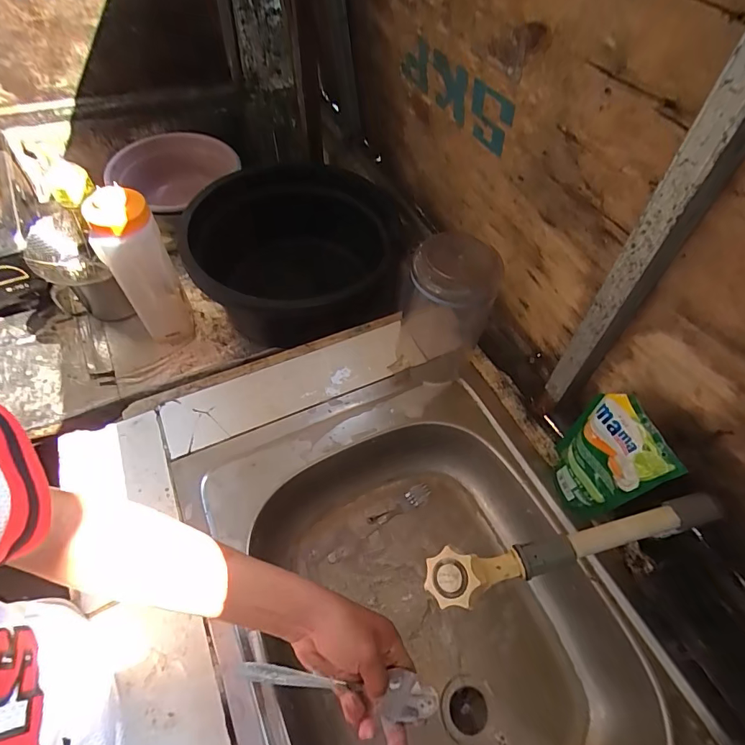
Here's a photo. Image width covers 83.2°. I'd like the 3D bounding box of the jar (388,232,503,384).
[{"bbox_3d":[0.102,-0.091,0.591,0.118,0.208,0.124,14,55,6],"label":"jar"}]

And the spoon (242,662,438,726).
[{"bbox_3d":[-0.028,0.280,0.369,0.175,0.020,0.033,12,54,-7],"label":"spoon"}]

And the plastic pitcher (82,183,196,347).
[{"bbox_3d":[-0.427,-0.183,0.790,0.099,0.281,0.108,-24,59,-19],"label":"plastic pitcher"}]

